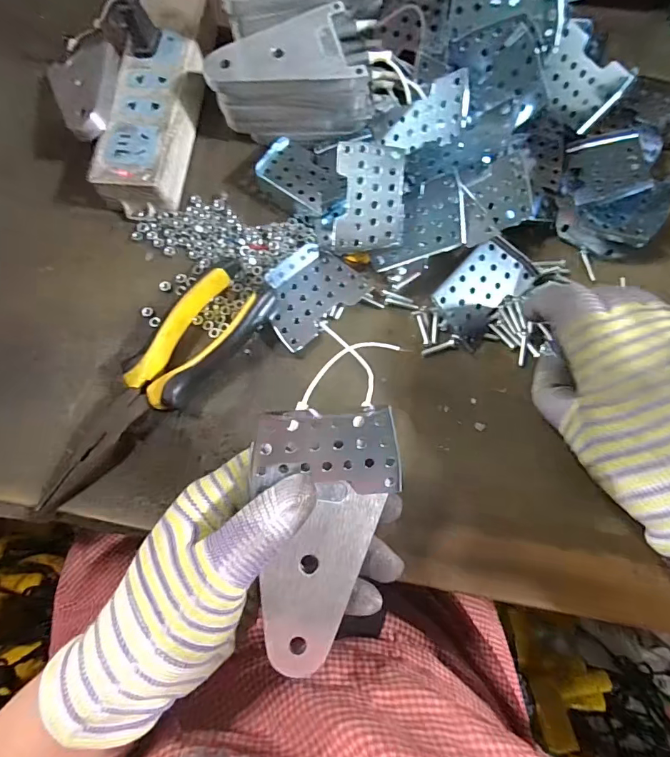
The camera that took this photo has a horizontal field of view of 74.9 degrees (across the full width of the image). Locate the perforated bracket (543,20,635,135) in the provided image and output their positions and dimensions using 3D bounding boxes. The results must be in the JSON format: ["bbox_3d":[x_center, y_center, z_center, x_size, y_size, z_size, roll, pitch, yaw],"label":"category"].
[{"bbox_3d":[0.172,-0.210,0.308,0.064,0.042,0.006,18,40,-27],"label":"perforated bracket"}]

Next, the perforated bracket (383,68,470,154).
[{"bbox_3d":[0.062,-0.179,0.298,0.057,0.006,0.041,9,114,31],"label":"perforated bracket"}]

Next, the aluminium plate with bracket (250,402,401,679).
[{"bbox_3d":[-0.002,0.073,0.203,0.065,0.010,0.117,-4,92,-11],"label":"aluminium plate with bracket"}]

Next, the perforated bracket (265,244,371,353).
[{"bbox_3d":[-0.019,-0.060,0.301,0.069,0.008,0.057,-40,78,-8],"label":"perforated bracket"}]

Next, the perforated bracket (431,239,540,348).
[{"bbox_3d":[0.099,-0.060,0.295,0.070,0.012,0.044,-44,96,-7],"label":"perforated bracket"}]

